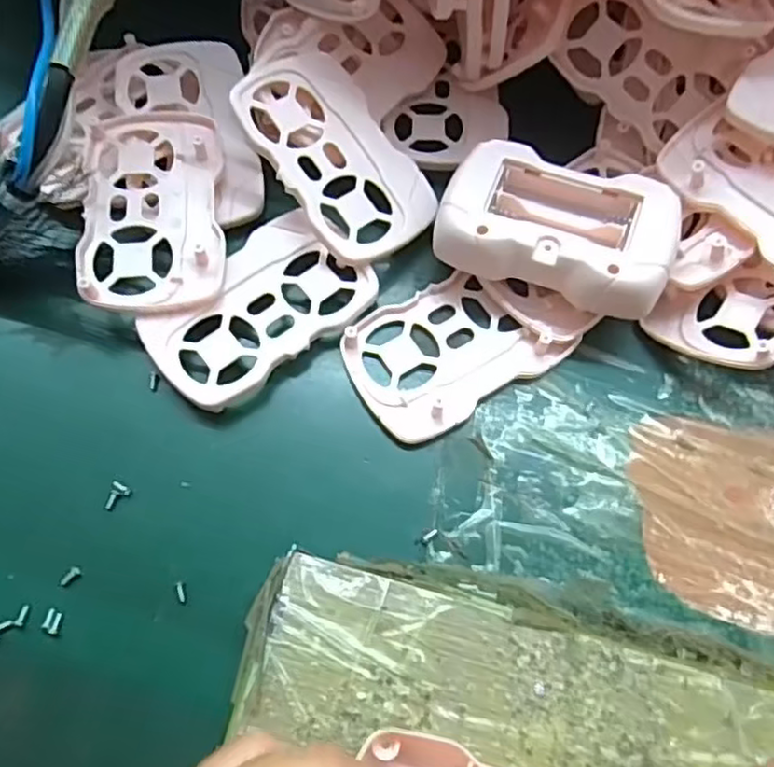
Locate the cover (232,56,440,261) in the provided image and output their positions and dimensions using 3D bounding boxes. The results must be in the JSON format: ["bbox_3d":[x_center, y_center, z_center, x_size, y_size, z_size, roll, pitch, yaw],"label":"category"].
[{"bbox_3d":[-0.021,-0.091,0.270,0.052,0.007,0.087,-36,89,-22],"label":"cover"}]

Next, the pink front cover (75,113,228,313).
[{"bbox_3d":[-0.093,-0.071,0.269,0.054,0.011,0.089,-3,68,-2],"label":"pink front cover"}]

